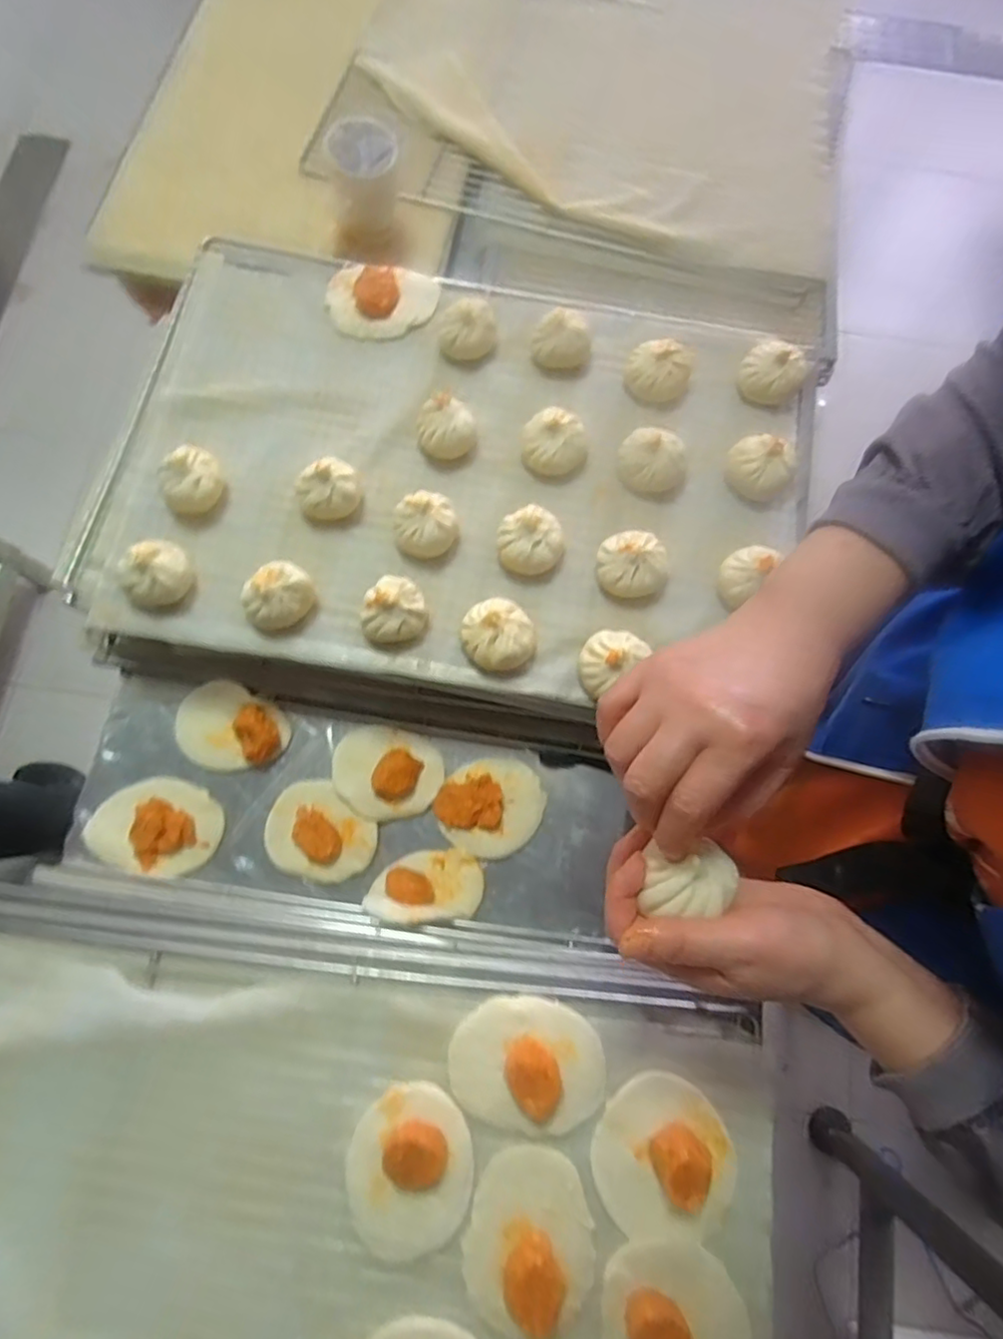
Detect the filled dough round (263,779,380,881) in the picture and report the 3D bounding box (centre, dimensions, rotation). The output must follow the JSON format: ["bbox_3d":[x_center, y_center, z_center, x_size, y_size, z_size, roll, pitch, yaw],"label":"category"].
[{"bbox_3d":[-0.164,0.147,0.572,0.099,0.017,0.081,18,75,3],"label":"filled dough round"}]

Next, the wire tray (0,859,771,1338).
[{"bbox_3d":[-0.134,0.402,0.421,0.620,0.060,0.402,9,73,1],"label":"wire tray"}]

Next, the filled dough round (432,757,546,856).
[{"bbox_3d":[-0.009,0.125,0.578,0.097,0.026,0.085,-16,76,-6],"label":"filled dough round"}]

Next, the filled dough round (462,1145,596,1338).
[{"bbox_3d":[0.019,0.373,0.411,0.082,0.029,0.098,0,75,-2],"label":"filled dough round"}]

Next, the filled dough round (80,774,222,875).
[{"bbox_3d":[-0.315,0.139,0.571,0.115,0.023,0.081,14,75,2],"label":"filled dough round"}]

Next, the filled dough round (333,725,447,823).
[{"bbox_3d":[-0.108,0.096,0.584,0.100,0.025,0.082,20,75,4],"label":"filled dough round"}]

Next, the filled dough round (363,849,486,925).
[{"bbox_3d":[-0.066,0.188,0.550,0.099,0.039,0.057,-3,75,-2],"label":"filled dough round"}]

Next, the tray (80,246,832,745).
[{"bbox_3d":[-0.040,-0.190,0.569,0.619,0.048,0.423,9,75,1],"label":"tray"}]

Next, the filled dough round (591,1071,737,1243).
[{"bbox_3d":[0.112,0.327,0.416,0.093,0.037,0.094,0,75,-1],"label":"filled dough round"}]

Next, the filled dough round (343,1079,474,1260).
[{"bbox_3d":[-0.062,0.335,0.414,0.082,0.035,0.101,6,75,0],"label":"filled dough round"}]

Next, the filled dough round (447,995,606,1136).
[{"bbox_3d":[0.018,0.276,0.438,0.106,0.028,0.080,7,75,0],"label":"filled dough round"}]

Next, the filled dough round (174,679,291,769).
[{"bbox_3d":[-0.256,0.055,0.591,0.101,0.028,0.076,23,76,5],"label":"filled dough round"}]

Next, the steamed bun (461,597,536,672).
[{"bbox_3d":[-0.003,-0.027,0.520,0.055,0.034,0.057,0,75,-1],"label":"steamed bun"}]

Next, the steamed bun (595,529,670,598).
[{"bbox_3d":[0.110,-0.090,0.538,0.056,0.035,0.051,0,75,-1],"label":"steamed bun"}]

